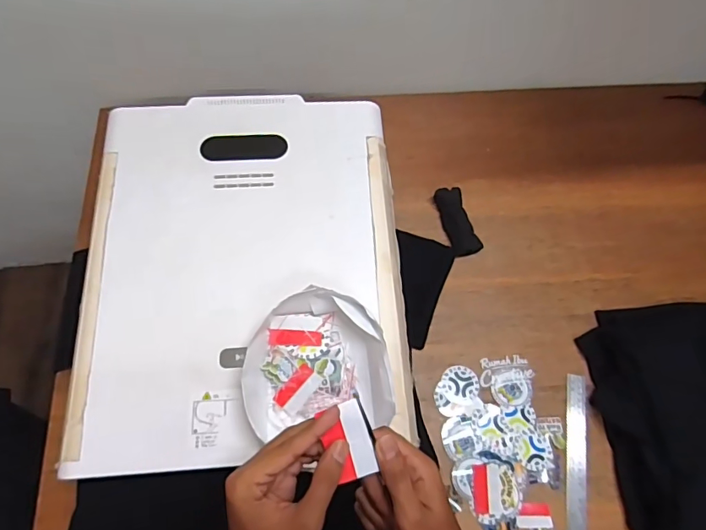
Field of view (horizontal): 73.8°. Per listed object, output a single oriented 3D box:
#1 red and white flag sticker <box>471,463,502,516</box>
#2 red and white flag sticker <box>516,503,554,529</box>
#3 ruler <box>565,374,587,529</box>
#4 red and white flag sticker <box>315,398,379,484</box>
[{"bbox_3d":[0.191,0.320,0.669,0.038,0.004,0.065,1,67,0],"label":"red and white flag sticker"},{"bbox_3d":[0.255,0.353,0.660,0.051,0.004,0.031,1,67,0],"label":"red and white flag sticker"},{"bbox_3d":[0.324,0.325,0.681,0.035,0.006,0.324,5,67,9],"label":"ruler"},{"bbox_3d":[-0.004,0.145,0.385,0.037,0.005,0.062,-11,87,-5],"label":"red and white flag sticker"}]

